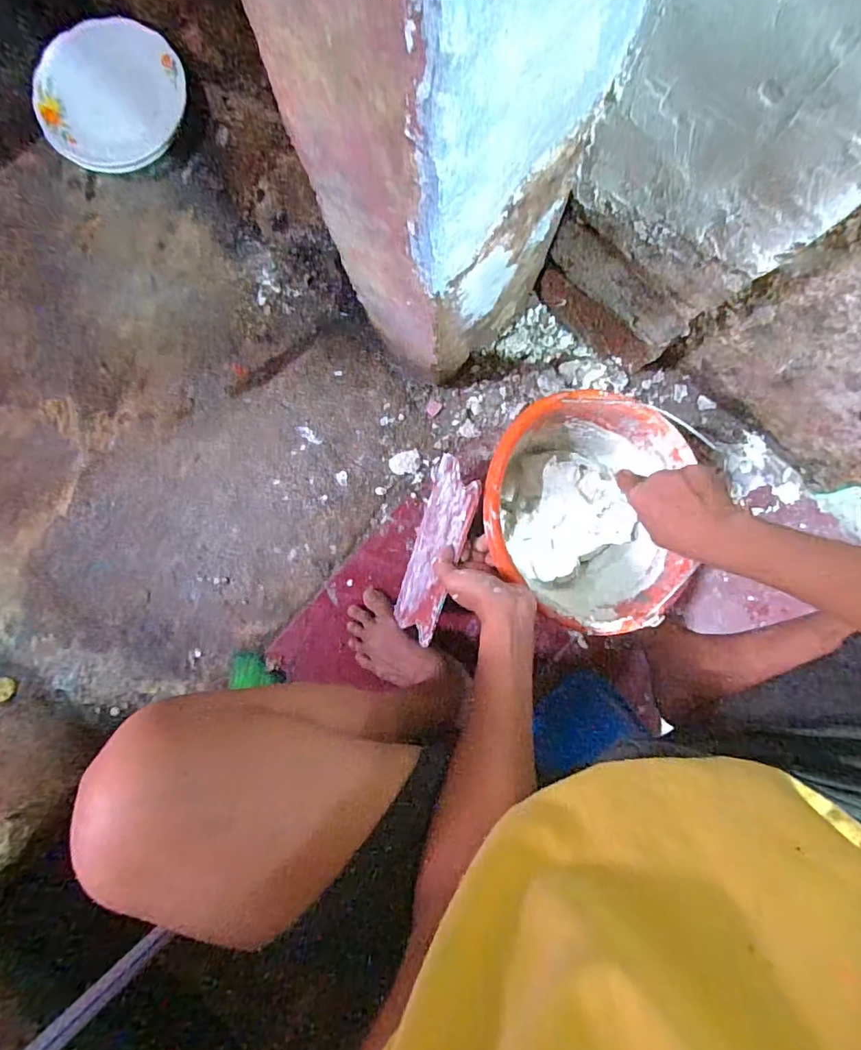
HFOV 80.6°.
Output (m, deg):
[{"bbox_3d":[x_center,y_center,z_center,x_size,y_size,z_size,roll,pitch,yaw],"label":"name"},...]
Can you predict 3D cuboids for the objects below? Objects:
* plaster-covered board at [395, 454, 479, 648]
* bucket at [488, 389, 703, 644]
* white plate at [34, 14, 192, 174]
[{"bbox_3d":[0.006,0.024,0.580,0.007,0.146,0.203,15,92,-19],"label":"plaster-covered board"},{"bbox_3d":[0.166,-0.010,0.569,0.206,0.150,0.237,3,85,4],"label":"bucket"},{"bbox_3d":[-0.452,-0.607,0.718,0.209,0.019,0.165,-27,114,4],"label":"white plate"}]

